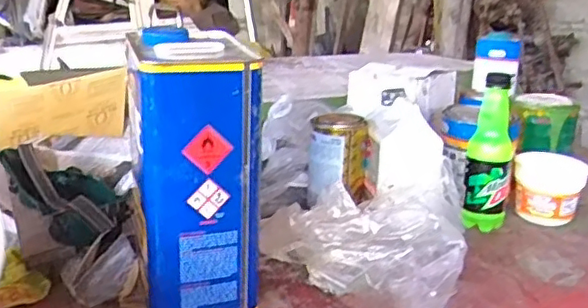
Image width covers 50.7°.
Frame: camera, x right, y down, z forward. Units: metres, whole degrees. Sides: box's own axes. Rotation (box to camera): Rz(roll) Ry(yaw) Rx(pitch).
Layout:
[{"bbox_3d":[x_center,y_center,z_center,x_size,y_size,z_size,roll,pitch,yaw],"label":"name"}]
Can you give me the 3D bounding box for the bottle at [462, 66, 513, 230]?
[{"bbox_3d":[0.244,-0.003,0.781,0.057,0.196,0.058,1,14,20],"label":"bottle"}]

